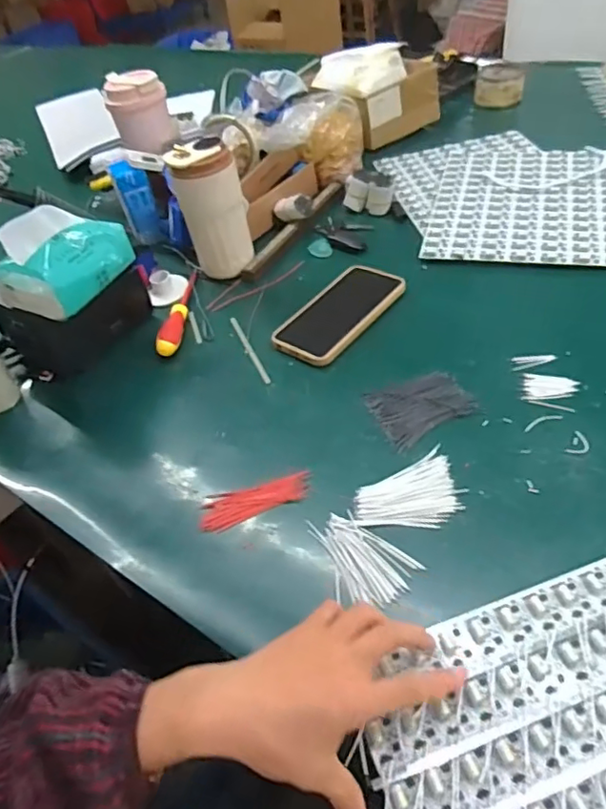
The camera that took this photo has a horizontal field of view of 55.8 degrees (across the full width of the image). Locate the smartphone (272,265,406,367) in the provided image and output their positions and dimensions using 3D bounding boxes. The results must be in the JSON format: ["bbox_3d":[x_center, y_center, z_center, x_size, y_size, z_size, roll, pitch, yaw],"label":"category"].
[{"bbox_3d":[0.044,-0.108,0.665,0.082,0.015,0.168,25,55,32],"label":"smartphone"}]

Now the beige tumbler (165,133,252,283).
[{"bbox_3d":[-0.109,-0.241,0.720,0.077,0.162,0.067,-14,43,-1],"label":"beige tumbler"}]

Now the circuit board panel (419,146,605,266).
[{"bbox_3d":[0.306,-0.281,0.782,0.244,0.006,0.295,7,48,19],"label":"circuit board panel"}]

